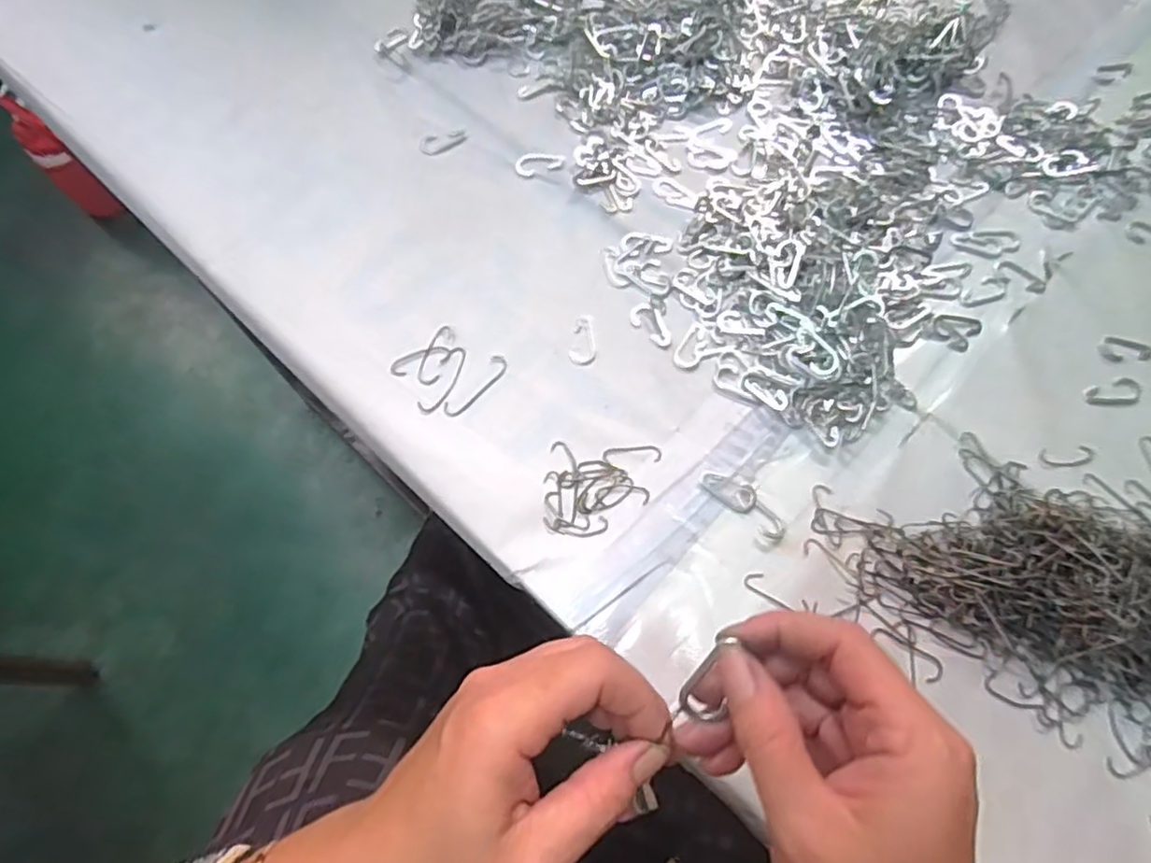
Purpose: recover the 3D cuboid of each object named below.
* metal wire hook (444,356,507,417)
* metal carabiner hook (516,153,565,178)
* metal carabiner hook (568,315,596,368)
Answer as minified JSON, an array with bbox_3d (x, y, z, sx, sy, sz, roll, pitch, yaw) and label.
[{"bbox_3d":[-0.066,-0.030,0.439,0.014,0.004,0.054,42,75,8],"label":"metal wire hook"},{"bbox_3d":[-0.028,-0.208,0.508,0.038,0.004,0.019,-17,68,-7],"label":"metal carabiner hook"},{"bbox_3d":[0.005,-0.063,0.451,0.018,0.004,0.040,2,67,1],"label":"metal carabiner hook"}]

